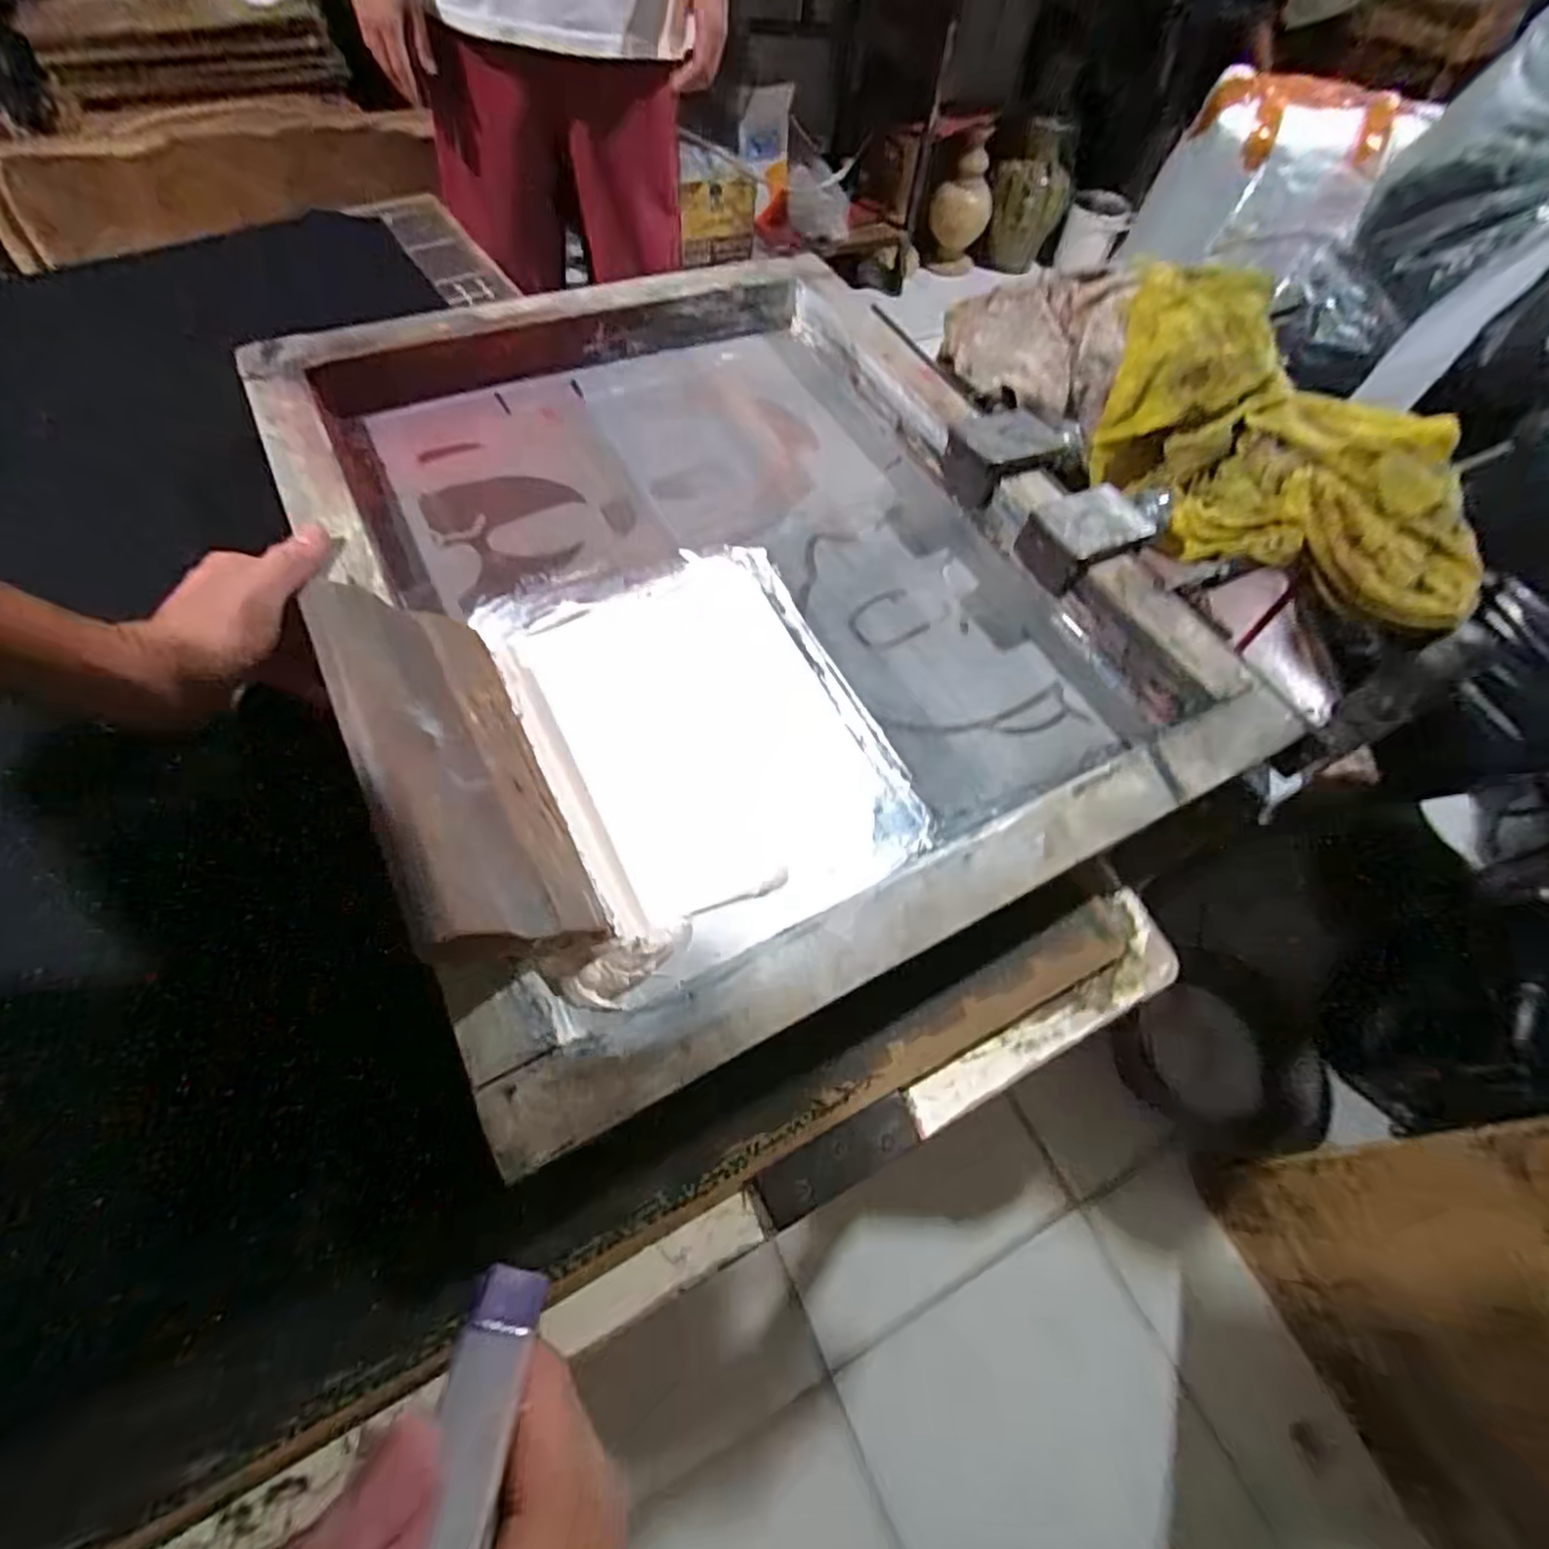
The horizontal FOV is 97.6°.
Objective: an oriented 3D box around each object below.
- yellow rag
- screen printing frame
[{"bbox_3d":[0.375,-0.258,0.505,0.320,0.104,0.210,35,64,16],"label":"yellow rag"},{"bbox_3d":[-0.036,-0.152,0.458,0.468,0.064,0.581,-24,64,-16],"label":"screen printing frame"}]

